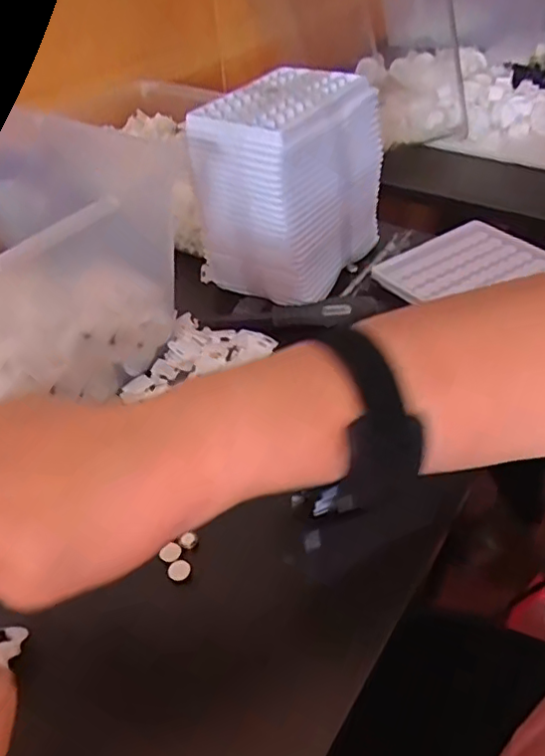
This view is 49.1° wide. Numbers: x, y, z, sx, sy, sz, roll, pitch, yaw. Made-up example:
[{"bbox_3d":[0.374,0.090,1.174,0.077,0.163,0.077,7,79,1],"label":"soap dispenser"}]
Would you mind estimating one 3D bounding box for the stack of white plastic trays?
[{"bbox_3d":[0.016,-0.151,0.471,0.097,0.137,0.126,24,49,27],"label":"stack of white plastic trays"}]

